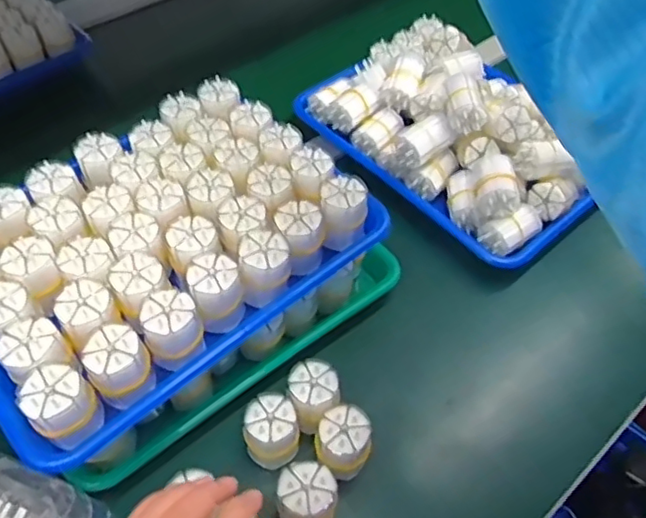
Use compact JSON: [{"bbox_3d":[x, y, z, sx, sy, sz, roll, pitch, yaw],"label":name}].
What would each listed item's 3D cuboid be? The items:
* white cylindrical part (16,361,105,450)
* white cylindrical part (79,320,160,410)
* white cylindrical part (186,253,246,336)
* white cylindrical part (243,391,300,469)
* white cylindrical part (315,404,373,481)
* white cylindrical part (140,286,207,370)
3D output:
[{"bbox_3d":[-0.171,0.099,0.399,0.040,0.059,0.035,-36,60,-26],"label":"white cylindrical part"},{"bbox_3d":[-0.141,0.073,0.418,0.041,0.071,0.041,-31,58,-24],"label":"white cylindrical part"},{"bbox_3d":[-0.078,0.027,0.456,0.039,0.058,0.045,-12,52,-10],"label":"white cylindrical part"},{"bbox_3d":[-0.038,0.134,0.459,0.038,0.052,0.046,-5,51,-5],"label":"white cylindrical part"},{"bbox_3d":[0.015,0.139,0.453,0.039,0.048,0.037,0,51,0],"label":"white cylindrical part"},{"bbox_3d":[-0.106,0.052,0.433,0.045,0.052,0.040,-18,53,-15],"label":"white cylindrical part"}]

